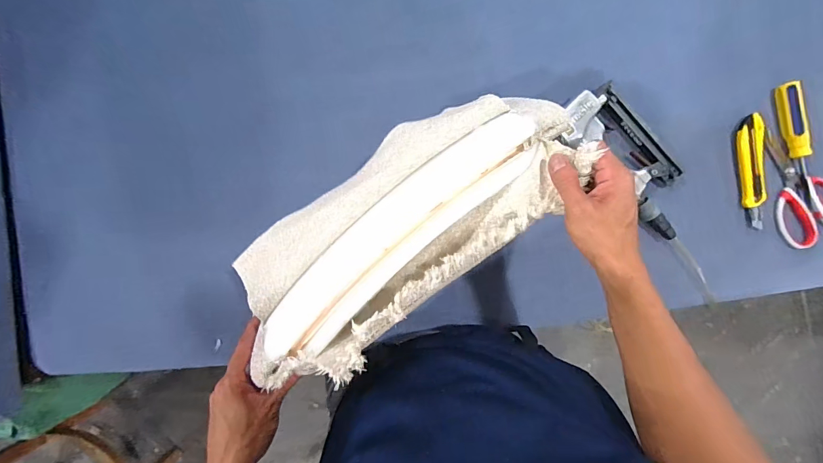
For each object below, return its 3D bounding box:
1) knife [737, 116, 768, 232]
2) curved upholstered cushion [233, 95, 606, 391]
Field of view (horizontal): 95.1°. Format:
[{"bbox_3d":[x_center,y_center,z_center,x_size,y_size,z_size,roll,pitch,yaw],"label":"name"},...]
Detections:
[{"bbox_3d":[0.526,-0.092,0.580,0.038,0.018,0.169,-4,89,-2],"label":"knife"},{"bbox_3d":[-0.007,-0.015,0.409,0.416,0.109,0.187,-36,72,0],"label":"curved upholstered cushion"}]

